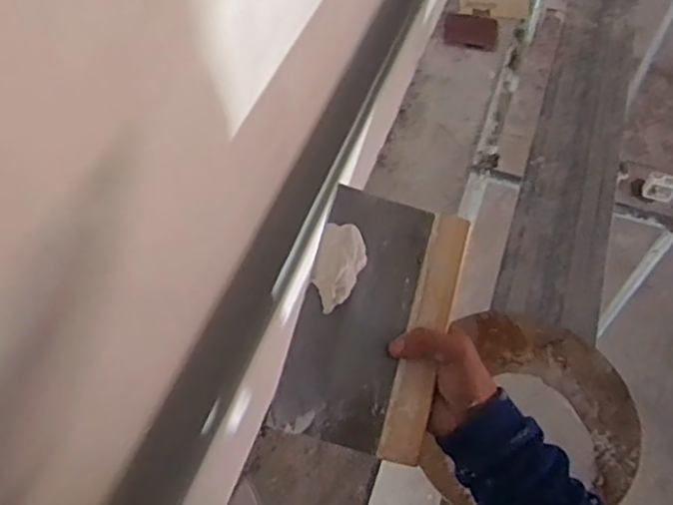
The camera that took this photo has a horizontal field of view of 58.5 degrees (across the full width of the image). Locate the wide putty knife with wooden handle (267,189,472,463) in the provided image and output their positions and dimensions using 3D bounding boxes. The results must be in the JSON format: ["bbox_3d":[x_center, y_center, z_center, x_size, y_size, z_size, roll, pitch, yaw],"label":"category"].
[{"bbox_3d":[0.030,0.050,0.460,0.111,0.027,0.193,16,76,0],"label":"wide putty knife with wooden handle"}]

